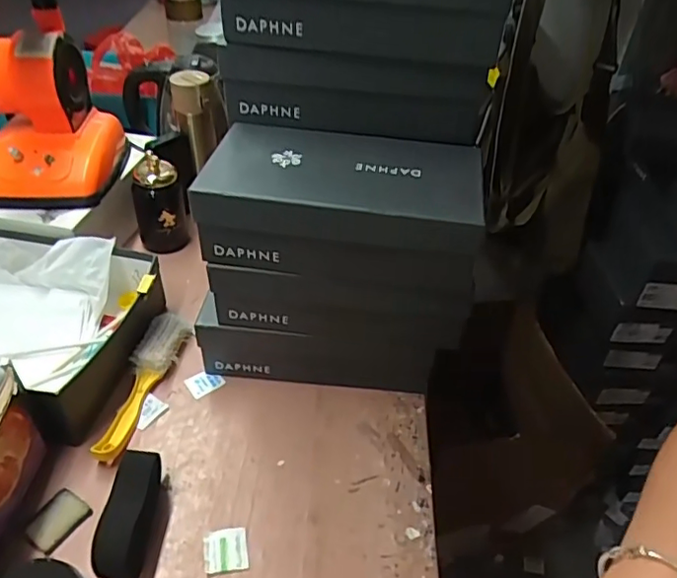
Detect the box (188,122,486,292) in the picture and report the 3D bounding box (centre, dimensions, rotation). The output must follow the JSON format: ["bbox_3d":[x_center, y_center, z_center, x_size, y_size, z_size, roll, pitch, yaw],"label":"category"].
[{"bbox_3d":[0.008,-0.096,0.642,0.284,0.094,0.158,11,42,8],"label":"box"}]

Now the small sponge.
[{"bbox_3d":[-0.296,0.247,0.610,0.045,0.010,0.061,20,44,18],"label":"small sponge"}]

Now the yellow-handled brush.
[{"bbox_3d":[-0.245,0.116,0.734,0.052,0.036,0.226,6,41,3],"label":"yellow-handled brush"}]

